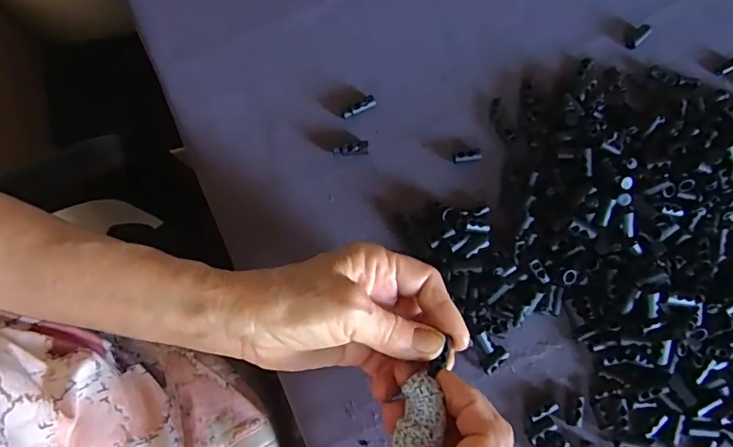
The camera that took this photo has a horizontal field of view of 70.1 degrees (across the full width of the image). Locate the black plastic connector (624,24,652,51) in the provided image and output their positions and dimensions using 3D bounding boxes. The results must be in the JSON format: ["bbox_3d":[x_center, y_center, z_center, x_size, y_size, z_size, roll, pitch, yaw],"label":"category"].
[{"bbox_3d":[0.190,-0.131,0.366,0.022,0.004,0.009,-43,81,-10],"label":"black plastic connector"}]

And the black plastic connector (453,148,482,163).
[{"bbox_3d":[0.069,-0.045,0.352,0.019,0.006,0.008,-4,77,-2],"label":"black plastic connector"}]

